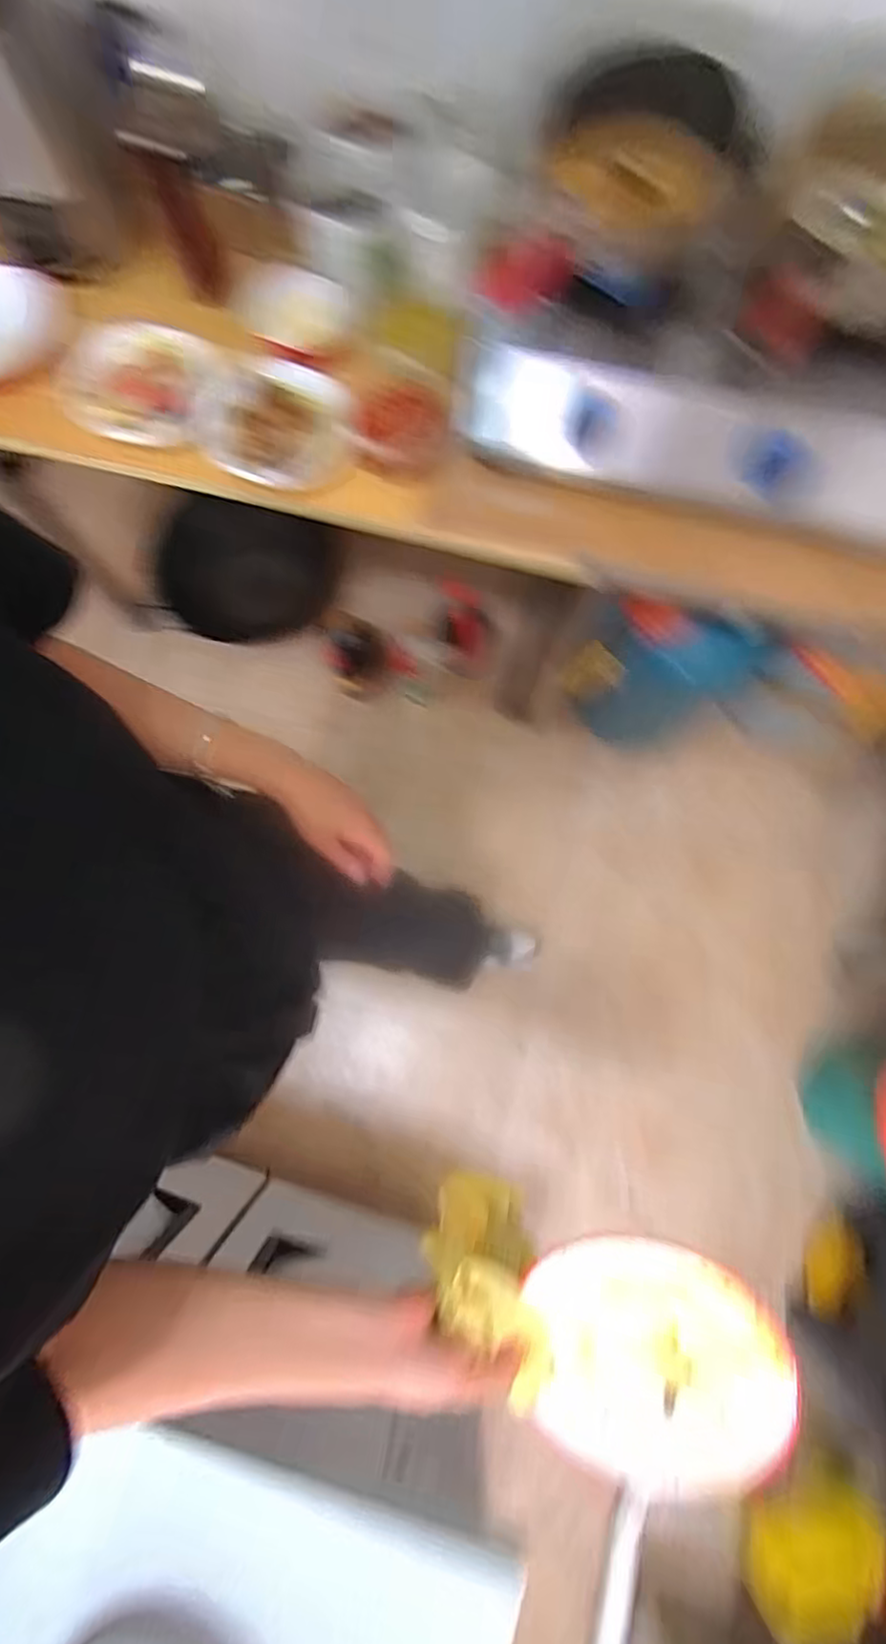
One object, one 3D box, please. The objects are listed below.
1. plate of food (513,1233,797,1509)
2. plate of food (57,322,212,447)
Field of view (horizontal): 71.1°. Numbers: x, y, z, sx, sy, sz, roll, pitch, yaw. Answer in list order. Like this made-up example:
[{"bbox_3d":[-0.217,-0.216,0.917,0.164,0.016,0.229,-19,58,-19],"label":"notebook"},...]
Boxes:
[{"bbox_3d":[0.150,0.375,0.439,0.172,0.039,0.179,2,99,10],"label":"plate of food"},{"bbox_3d":[-0.398,-0.573,0.797,0.201,0.028,0.169,11,80,3],"label":"plate of food"}]

